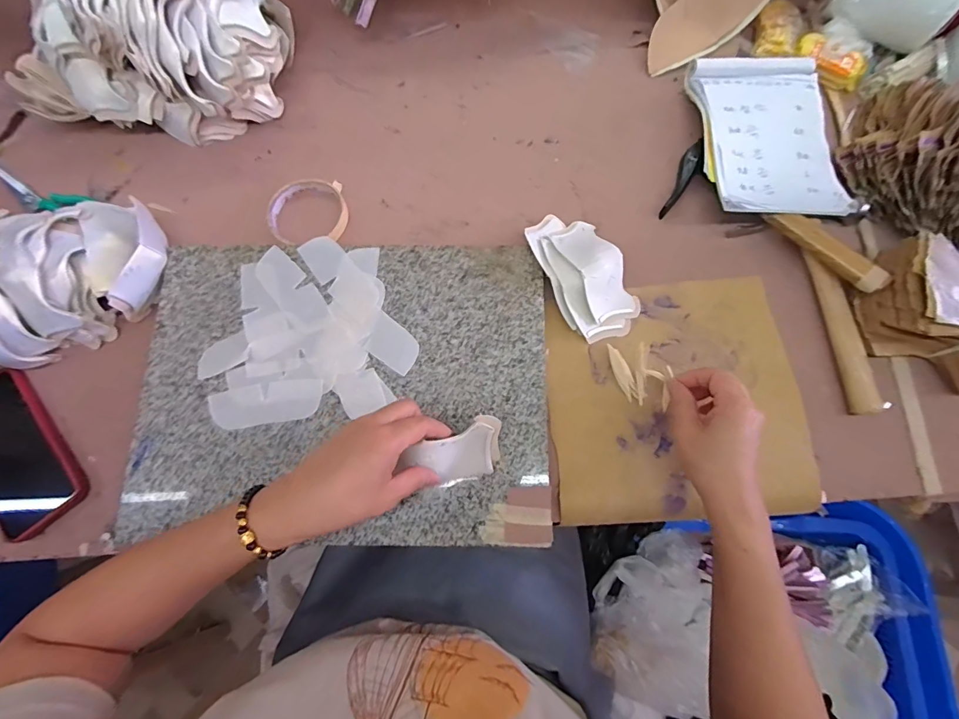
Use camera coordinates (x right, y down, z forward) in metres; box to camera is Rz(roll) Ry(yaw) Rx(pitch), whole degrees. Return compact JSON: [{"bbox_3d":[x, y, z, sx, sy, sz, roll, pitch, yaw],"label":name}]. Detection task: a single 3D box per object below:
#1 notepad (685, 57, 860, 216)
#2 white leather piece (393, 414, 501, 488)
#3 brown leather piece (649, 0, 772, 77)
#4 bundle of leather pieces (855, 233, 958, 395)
[{"bbox_3d":[0.320,-0.250,0.462,0.148,0.021,0.199,-2,79,-5],"label":"notepad"},{"bbox_3d":[-0.022,0.087,0.369,0.085,0.011,0.065,-16,120,-17],"label":"white leather piece"},{"bbox_3d":[0.277,-0.419,0.504,0.160,0.031,0.072,-30,77,22],"label":"brown leather piece"},{"bbox_3d":[0.472,-0.035,0.407,0.168,0.068,0.112,26,79,6],"label":"bundle of leather pieces"}]

